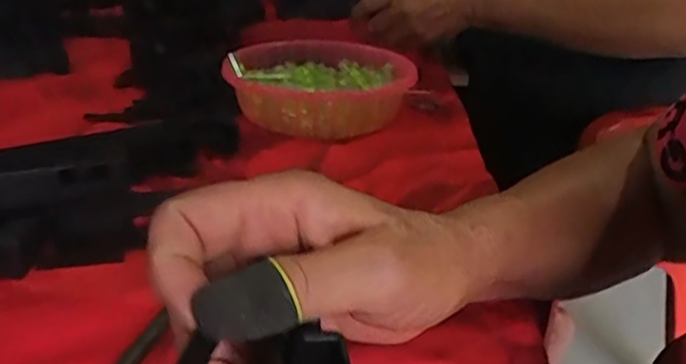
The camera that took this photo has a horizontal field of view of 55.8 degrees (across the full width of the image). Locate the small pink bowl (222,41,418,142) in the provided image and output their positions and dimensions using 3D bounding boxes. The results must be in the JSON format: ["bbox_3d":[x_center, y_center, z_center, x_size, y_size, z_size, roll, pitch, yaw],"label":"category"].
[{"bbox_3d":[-0.020,-0.094,0.608,0.163,0.046,0.184,8,25,13],"label":"small pink bowl"}]

